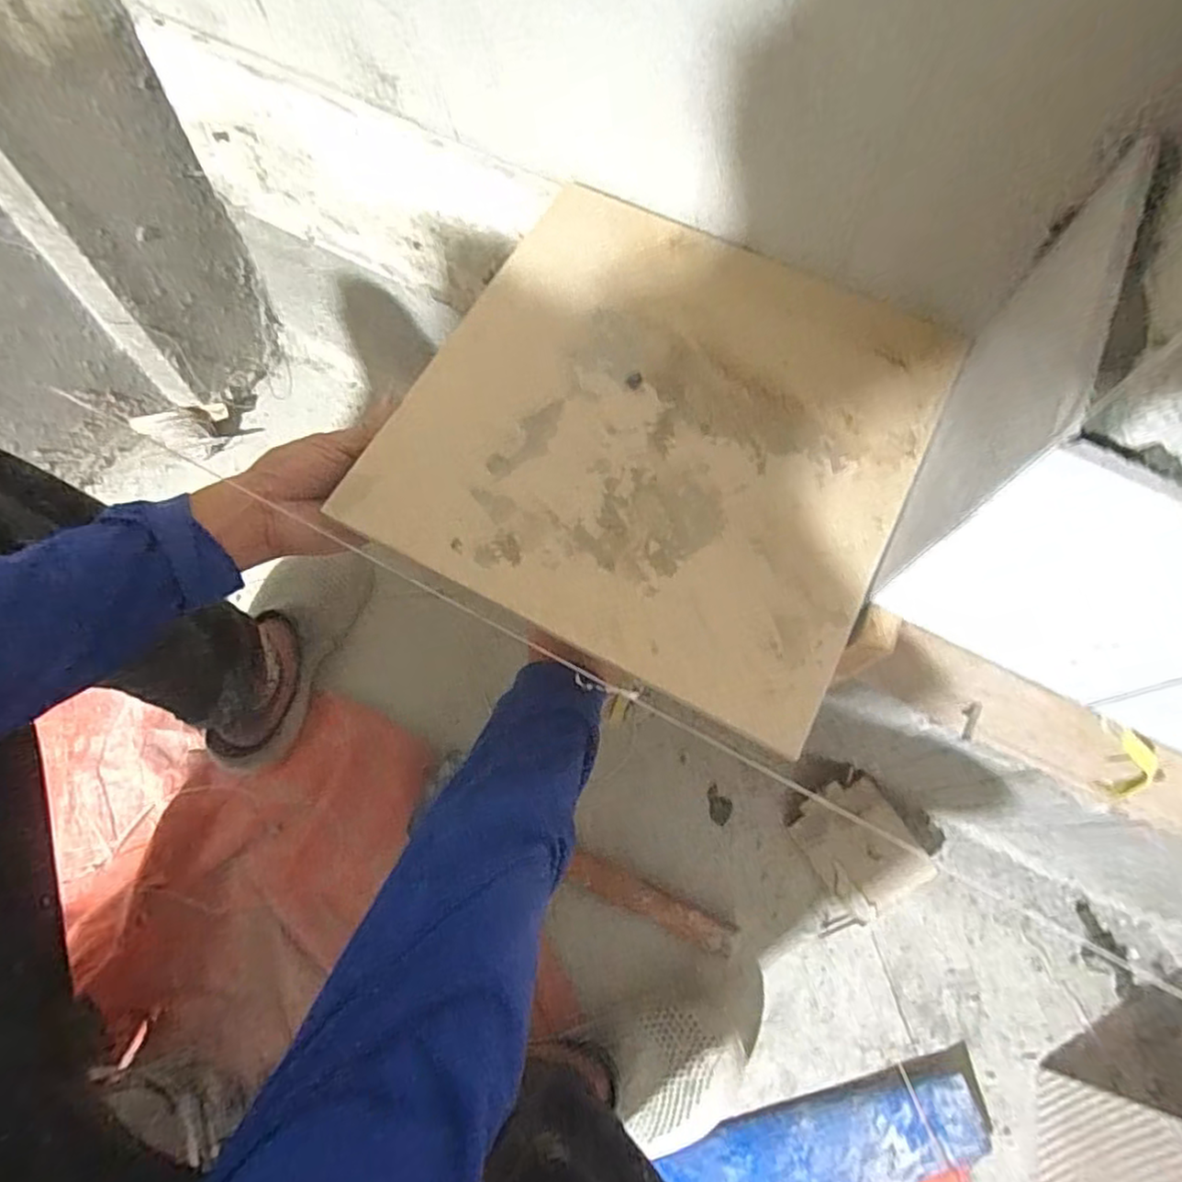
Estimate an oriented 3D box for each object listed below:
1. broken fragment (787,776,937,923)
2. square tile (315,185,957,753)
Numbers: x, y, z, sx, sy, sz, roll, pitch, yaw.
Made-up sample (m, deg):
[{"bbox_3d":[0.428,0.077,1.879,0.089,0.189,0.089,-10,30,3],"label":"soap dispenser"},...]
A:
[{"bbox_3d":[0.265,0.252,0.645,0.097,0.023,0.117,-36,72,9],"label":"broken fragment"},{"bbox_3d":[0.044,-0.100,0.397,0.294,0.005,0.294,27,73,9],"label":"square tile"}]

